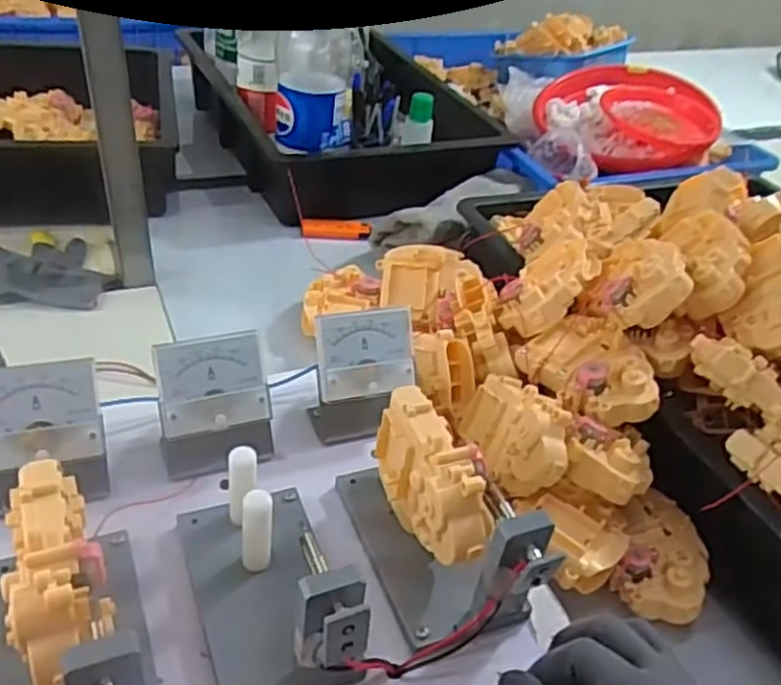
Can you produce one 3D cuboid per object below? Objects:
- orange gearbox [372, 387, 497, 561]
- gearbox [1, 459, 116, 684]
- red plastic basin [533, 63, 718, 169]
[{"bbox_3d":[0.022,0.082,0.410,0.041,0.077,0.099,-8,40,-19],"label":"orange gearbox"},{"bbox_3d":[-0.144,0.092,0.320,0.036,0.033,0.095,-12,42,-23],"label":"gearbox"},{"bbox_3d":[0.318,-0.306,1.021,0.236,0.062,0.260,9,38,2],"label":"red plastic basin"}]

